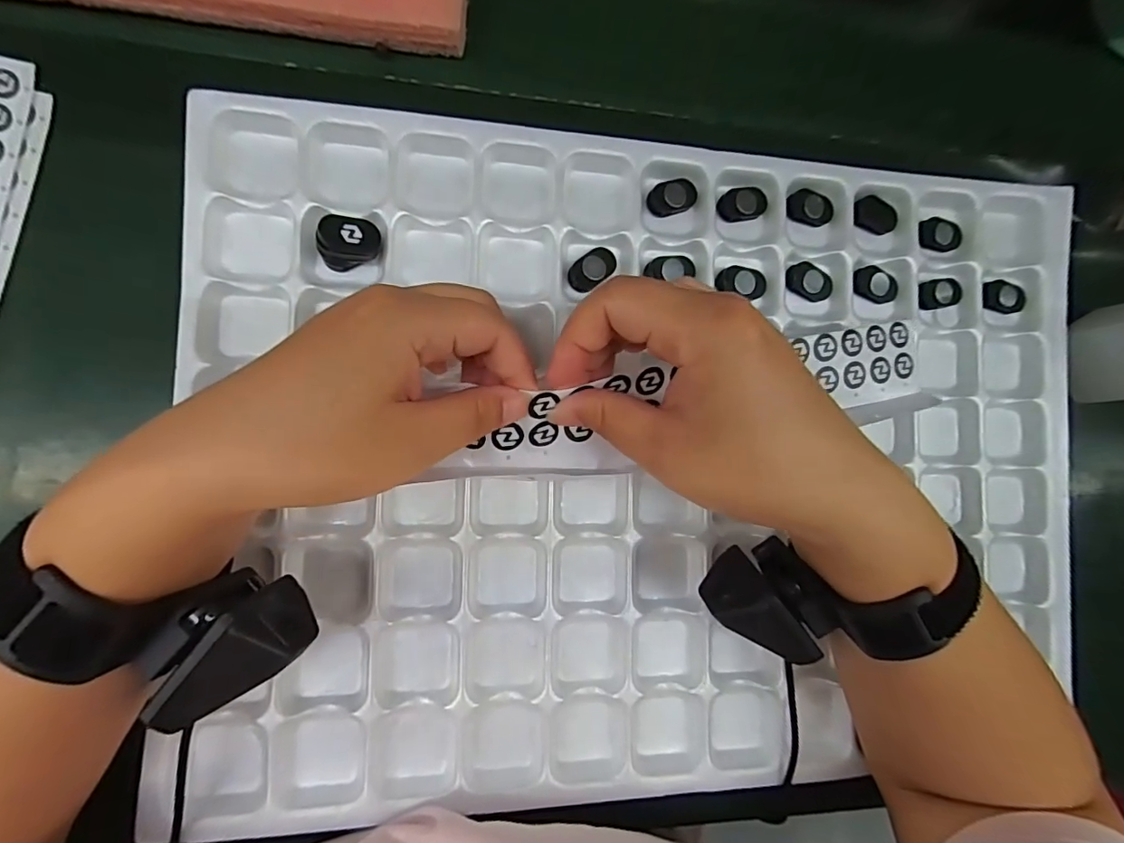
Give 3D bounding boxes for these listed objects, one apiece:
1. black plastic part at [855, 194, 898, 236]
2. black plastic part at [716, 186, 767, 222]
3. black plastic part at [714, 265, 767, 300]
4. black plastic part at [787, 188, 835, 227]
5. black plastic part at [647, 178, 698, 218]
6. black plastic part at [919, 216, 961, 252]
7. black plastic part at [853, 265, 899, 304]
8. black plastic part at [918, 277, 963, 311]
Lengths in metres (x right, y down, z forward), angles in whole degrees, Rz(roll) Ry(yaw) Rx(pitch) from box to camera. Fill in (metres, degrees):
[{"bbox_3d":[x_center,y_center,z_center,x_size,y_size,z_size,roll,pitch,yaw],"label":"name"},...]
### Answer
[{"bbox_3d":[0.194,-0.128,0.314,0.029,0.005,0.019,13,87,-8],"label":"black plastic part"},{"bbox_3d":[0.107,-0.128,0.300,0.030,0.006,0.018,-13,91,-9],"label":"black plastic part"},{"bbox_3d":[0.106,-0.083,0.297,0.030,0.008,0.019,12,88,-8],"label":"black plastic part"},{"bbox_3d":[0.150,-0.129,0.307,0.029,0.010,0.018,-3,90,-9],"label":"black plastic part"},{"bbox_3d":[0.064,-0.130,0.293,0.030,0.006,0.018,-24,93,-8],"label":"black plastic part"},{"bbox_3d":[0.235,-0.117,0.317,0.030,0.008,0.020,1,89,-9],"label":"black plastic part"},{"bbox_3d":[0.193,-0.084,0.311,0.031,0.008,0.020,14,87,-8],"label":"black plastic part"},{"bbox_3d":[0.234,-0.079,0.314,0.033,0.008,0.018,-12,91,-9],"label":"black plastic part"}]

